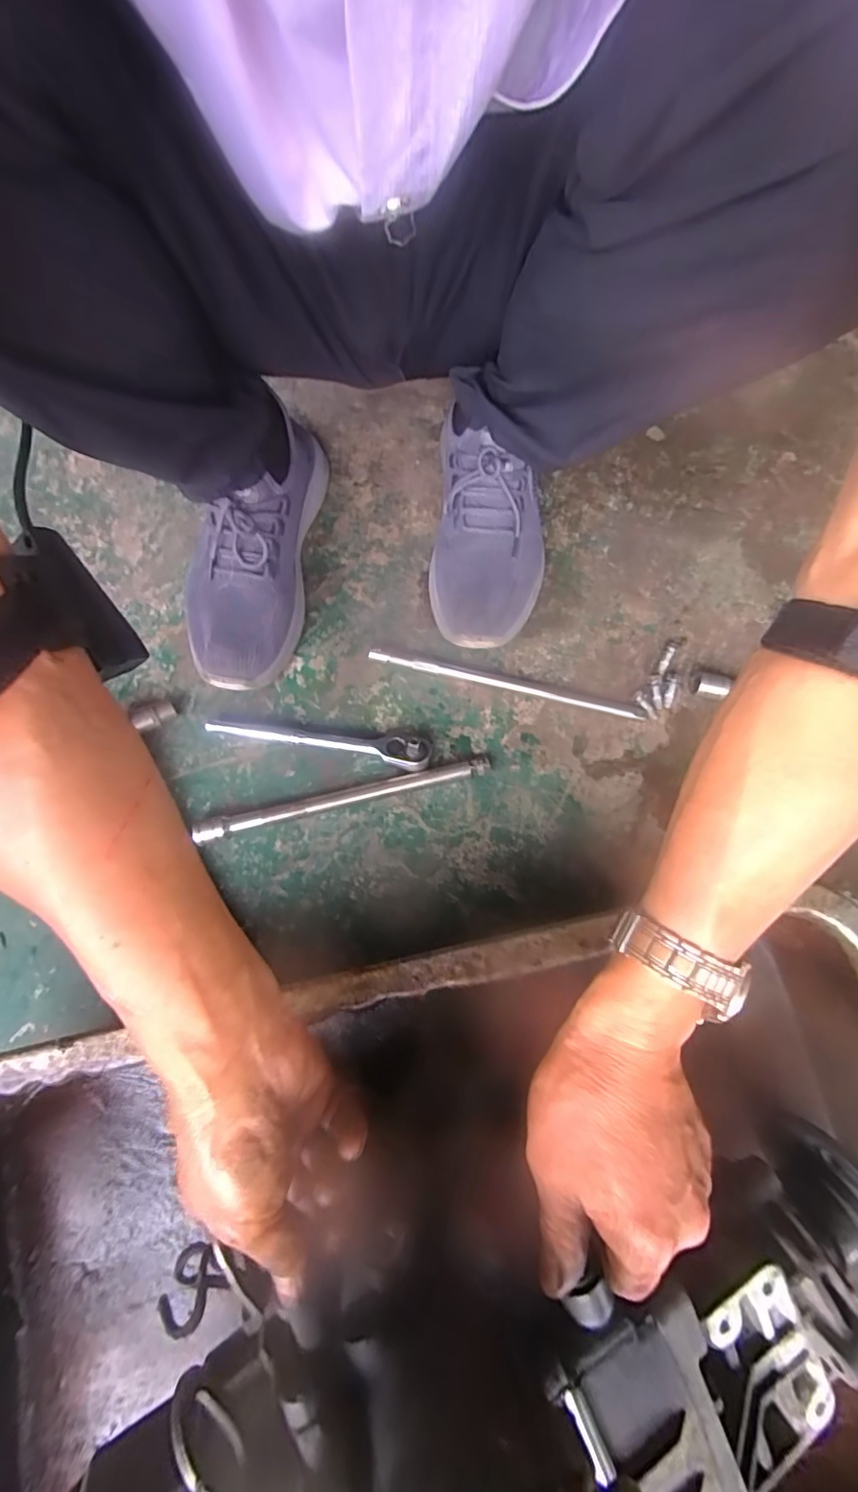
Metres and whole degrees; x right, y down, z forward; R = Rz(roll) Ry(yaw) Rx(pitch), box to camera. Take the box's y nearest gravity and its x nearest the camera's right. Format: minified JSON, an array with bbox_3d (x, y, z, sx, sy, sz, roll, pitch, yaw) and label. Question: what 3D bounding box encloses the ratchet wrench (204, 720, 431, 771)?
[{"bbox_3d":[-0.093,-0.011,0.467,0.189,0.020,0.031,10,75,2],"label":"ratchet wrench"}]

